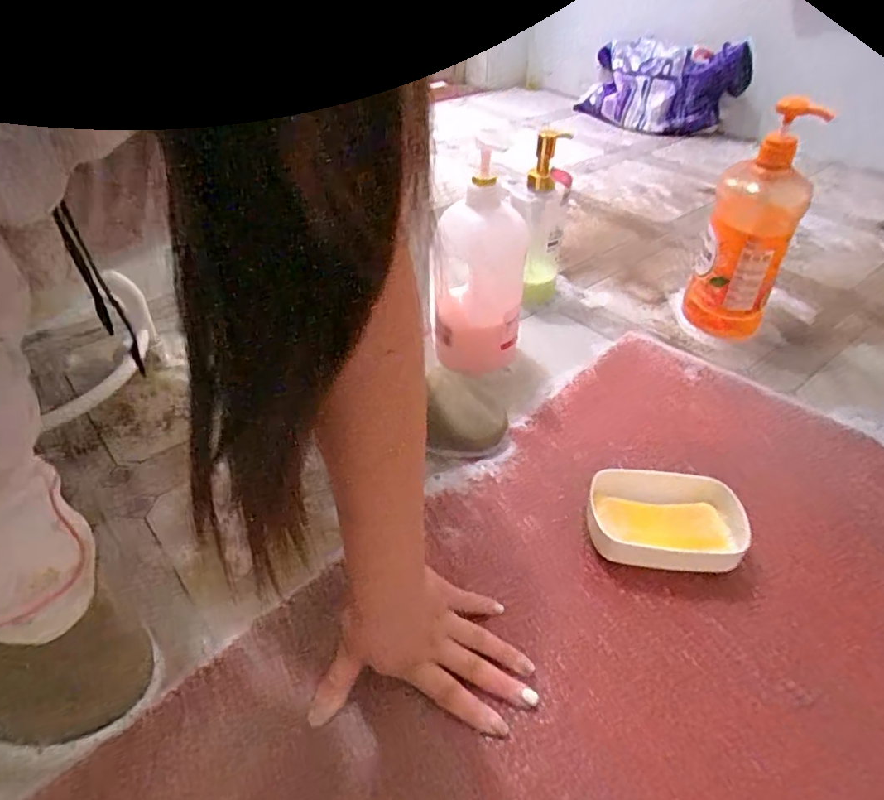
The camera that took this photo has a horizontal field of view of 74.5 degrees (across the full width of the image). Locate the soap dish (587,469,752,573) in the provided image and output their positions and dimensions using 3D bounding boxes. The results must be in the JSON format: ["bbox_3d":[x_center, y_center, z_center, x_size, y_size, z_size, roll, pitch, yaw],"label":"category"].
[{"bbox_3d":[0.193,0.102,0.507,0.128,0.034,0.091,6,40,6],"label":"soap dish"}]

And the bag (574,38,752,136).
[{"bbox_3d":[0.492,-0.710,1.321,0.351,0.191,0.026,30,16,32],"label":"bag"}]

